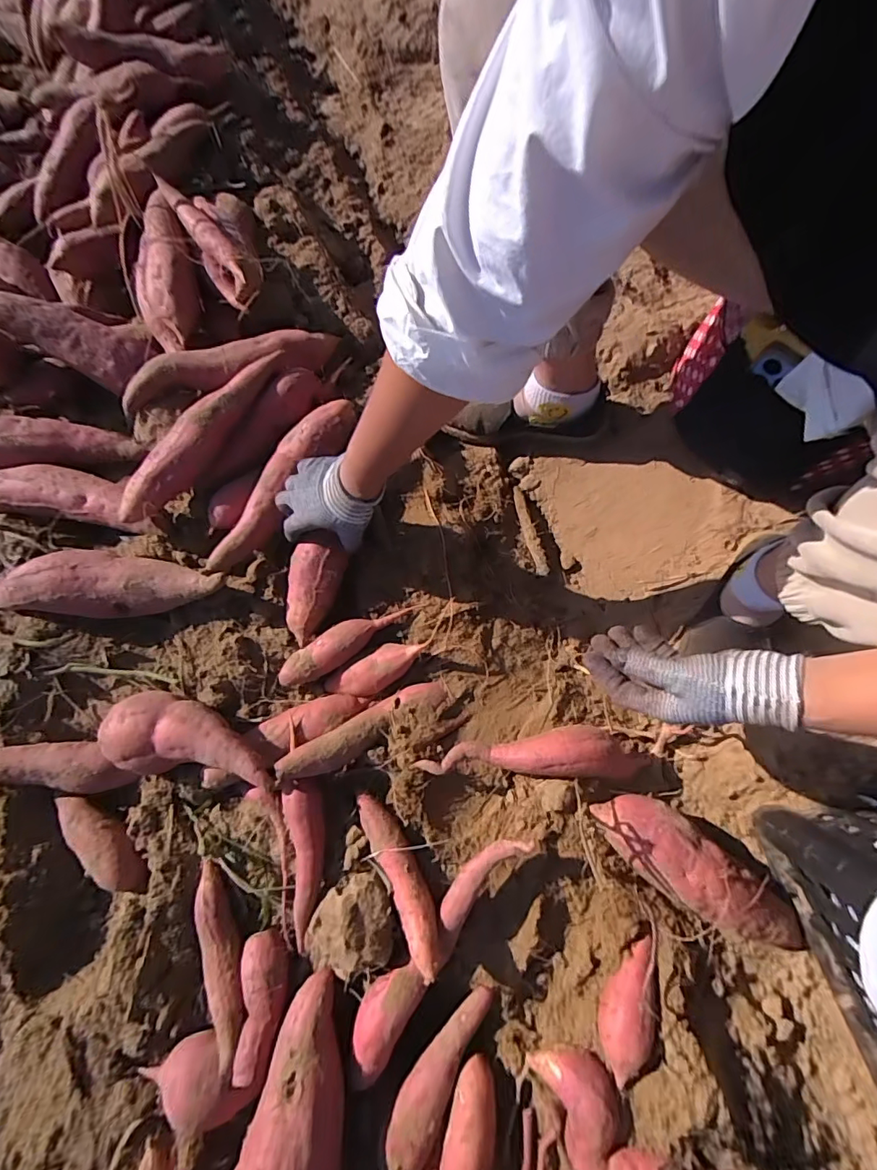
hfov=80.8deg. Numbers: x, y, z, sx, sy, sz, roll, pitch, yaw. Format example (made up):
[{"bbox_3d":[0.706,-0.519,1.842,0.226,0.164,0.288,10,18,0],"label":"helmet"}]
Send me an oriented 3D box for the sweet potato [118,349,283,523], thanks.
[{"bbox_3d":[-0.276,-0.176,0.616,0.052,0.064,0.266,35,80,12],"label":"sweet potato"}]

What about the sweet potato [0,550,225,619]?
[{"bbox_3d":[-0.379,-0.005,0.596,0.276,0.060,0.076,-3,75,4],"label":"sweet potato"}]

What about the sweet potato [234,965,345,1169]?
[{"bbox_3d":[-0.132,0.512,0.459,0.101,0.063,0.259,18,77,9],"label":"sweet potato"}]

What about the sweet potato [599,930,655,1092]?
[{"bbox_3d":[0.182,0.407,0.496,0.043,0.033,0.114,15,77,8],"label":"sweet potato"}]

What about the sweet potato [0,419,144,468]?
[{"bbox_3d":[-0.508,-0.182,0.650,0.239,0.050,0.069,-8,75,2],"label":"sweet potato"}]

